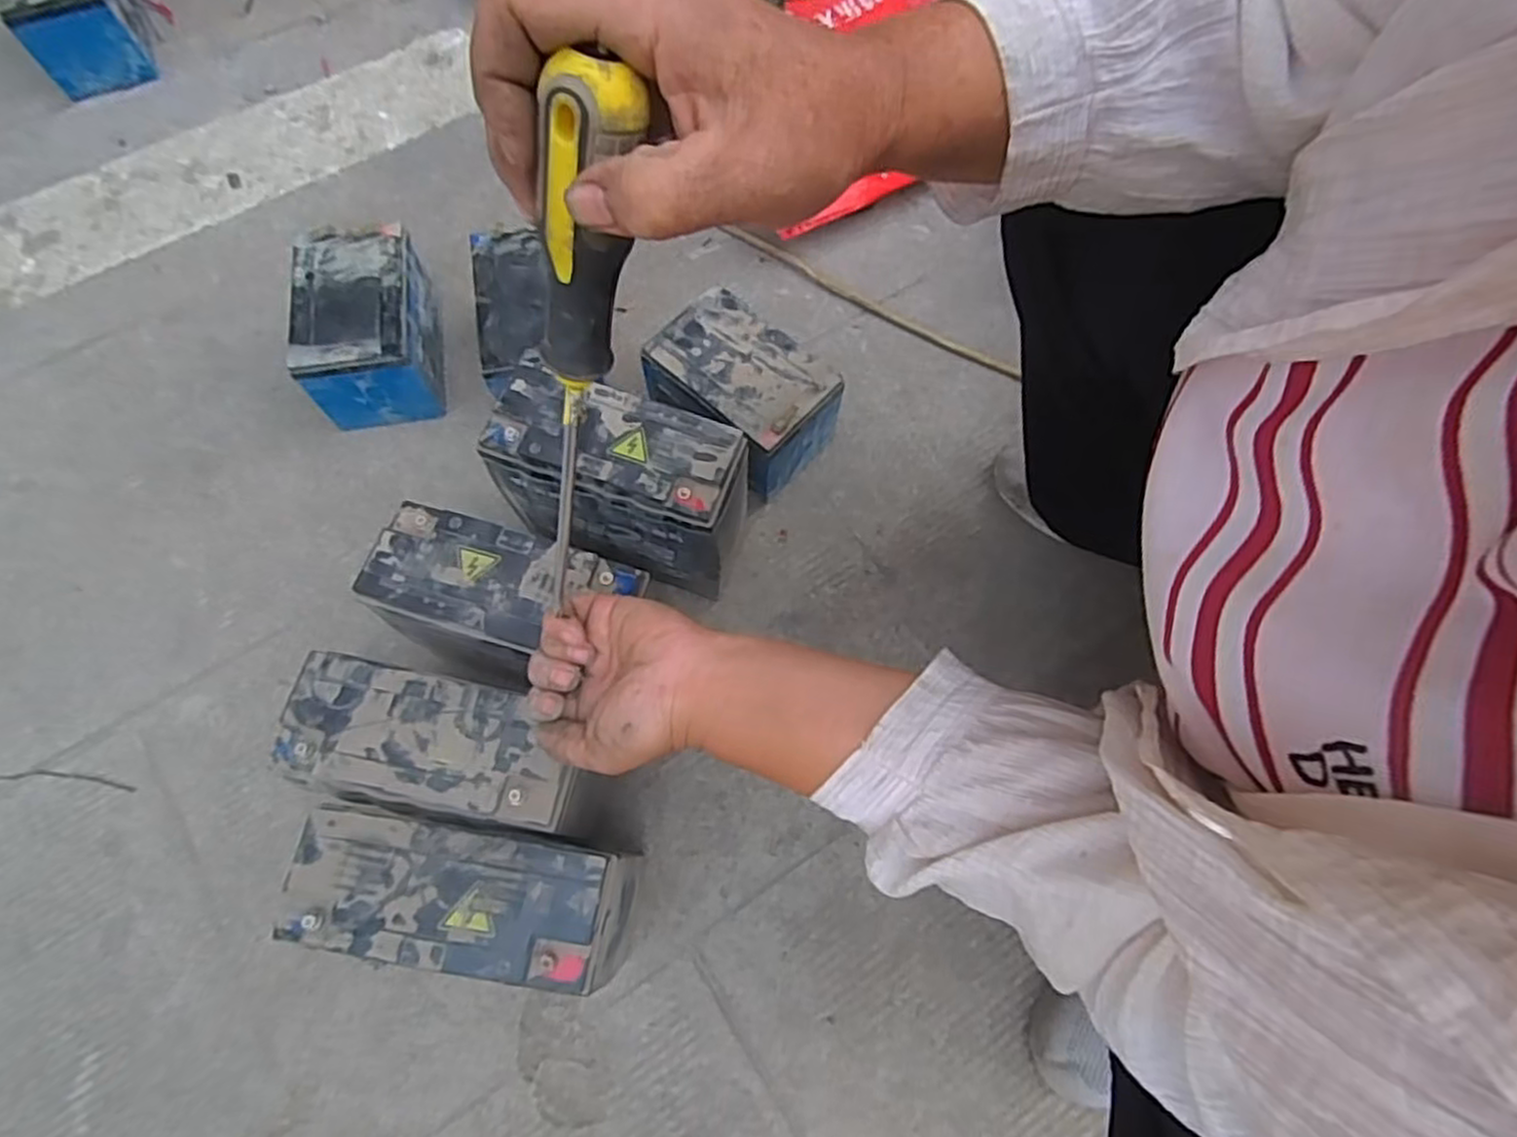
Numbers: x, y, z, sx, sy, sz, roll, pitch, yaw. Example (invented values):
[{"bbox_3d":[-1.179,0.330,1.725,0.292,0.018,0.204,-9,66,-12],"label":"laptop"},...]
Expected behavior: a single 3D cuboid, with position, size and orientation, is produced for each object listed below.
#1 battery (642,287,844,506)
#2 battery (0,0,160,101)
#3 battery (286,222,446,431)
[{"bbox_3d":[-0.014,-0.150,0.685,0.148,0.107,0.105,37,73,13],"label":"battery"},{"bbox_3d":[-0.783,-0.639,0.877,0.106,0.100,0.161,-23,71,-9],"label":"battery"},{"bbox_3d":[-0.355,-0.223,0.717,0.115,0.103,0.155,-9,69,-4],"label":"battery"}]

